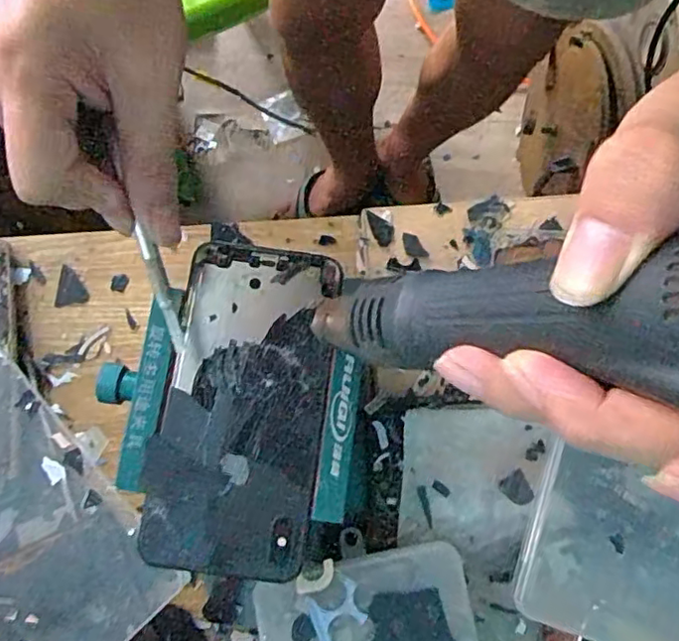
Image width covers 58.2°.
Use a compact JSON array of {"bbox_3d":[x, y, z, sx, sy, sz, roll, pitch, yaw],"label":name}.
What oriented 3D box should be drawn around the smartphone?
[{"bbox_3d":[-0.045,0.038,0.291,0.075,0.011,0.153,8,74,2],"label":"smartphone"}]

